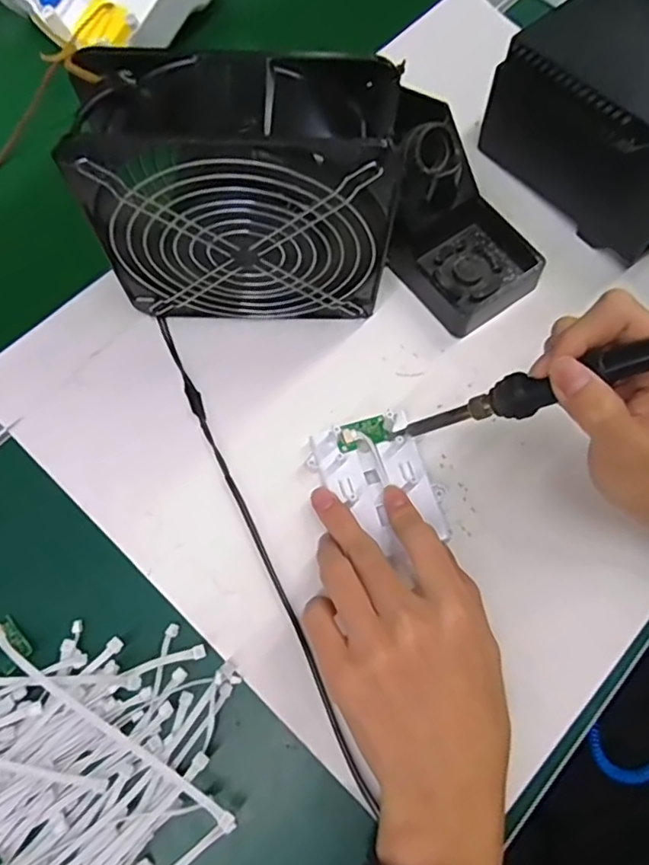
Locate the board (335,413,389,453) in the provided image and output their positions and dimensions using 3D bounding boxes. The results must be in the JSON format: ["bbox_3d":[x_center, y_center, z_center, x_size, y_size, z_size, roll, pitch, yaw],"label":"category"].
[{"bbox_3d":[0.022,0.000,0.356,0.030,0.004,0.016,-16,73,-10],"label":"board"}]

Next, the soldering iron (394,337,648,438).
[{"bbox_3d":[0.119,-0.025,0.282,0.204,0.021,0.020,-21,56,42],"label":"soldering iron"}]

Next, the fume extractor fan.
[{"bbox_3d":[-0.042,-0.117,0.334,0.150,0.163,0.060,-1,71,-1],"label":"fume extractor fan"}]

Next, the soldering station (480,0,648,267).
[{"bbox_3d":[0.202,-0.202,0.394,0.120,0.082,0.159,-40,76,-13],"label":"soldering station"}]

